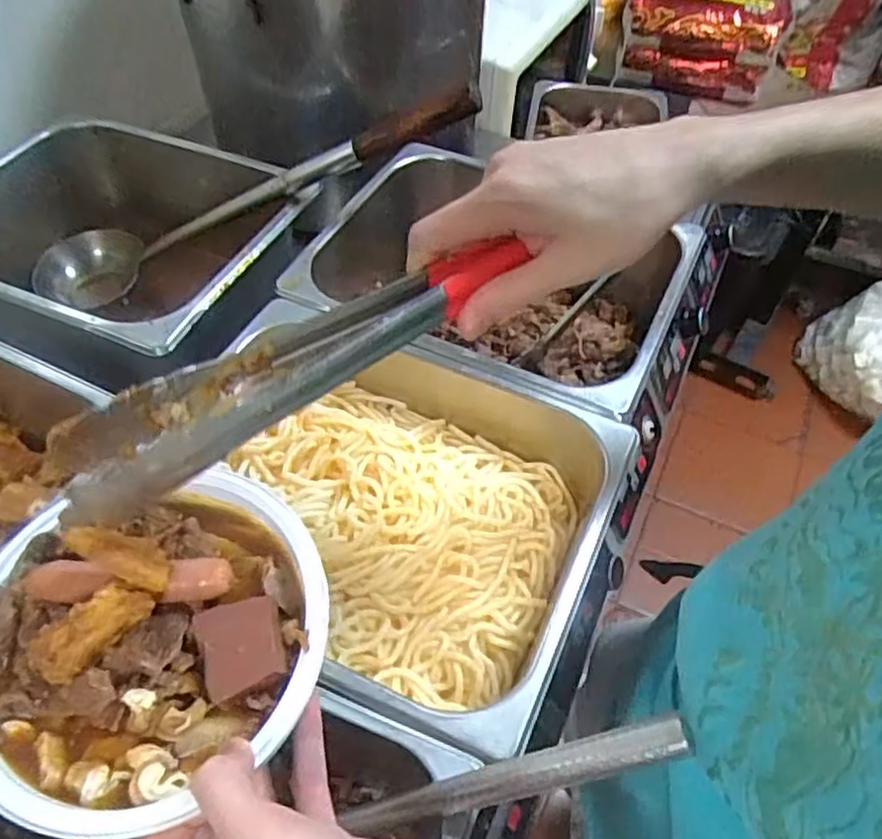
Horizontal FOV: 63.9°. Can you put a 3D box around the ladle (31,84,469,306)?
[{"bbox_3d":[-0.207,-0.227,0.721,0.505,0.067,0.109,-13,51,24],"label":"ladle"}]

